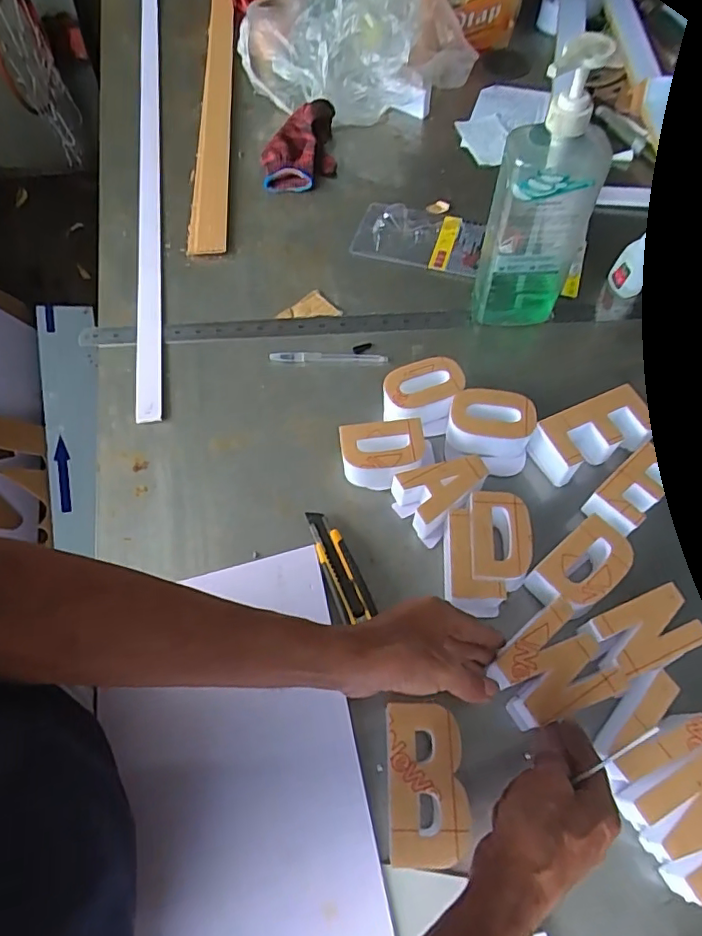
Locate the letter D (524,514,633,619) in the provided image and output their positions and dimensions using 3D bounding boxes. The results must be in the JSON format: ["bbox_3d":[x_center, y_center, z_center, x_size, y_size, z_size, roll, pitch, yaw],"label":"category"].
[{"bbox_3d":[0.210,0.097,0.509,0.091,0.041,0.063,-37,69,-16],"label":"letter D"}]

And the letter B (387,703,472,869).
[{"bbox_3d":[0.059,0.247,0.440,0.058,0.042,0.108,-1,63,2],"label":"letter B"}]

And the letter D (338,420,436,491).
[{"bbox_3d":[0.034,-0.012,0.568,0.086,0.045,0.059,-10,63,-3],"label":"letter D"}]

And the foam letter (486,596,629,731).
[{"bbox_3d":[0.167,0.170,0.472,0.087,0.043,0.079,-26,65,-11],"label":"foam letter"}]

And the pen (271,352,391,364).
[{"bbox_3d":[-0.026,-0.132,0.655,0.136,0.009,0.015,2,63,3],"label":"pen"}]

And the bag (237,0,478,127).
[{"bbox_3d":[-0.002,-0.641,0.839,0.359,0.125,0.204,12,64,8],"label":"bag"}]

